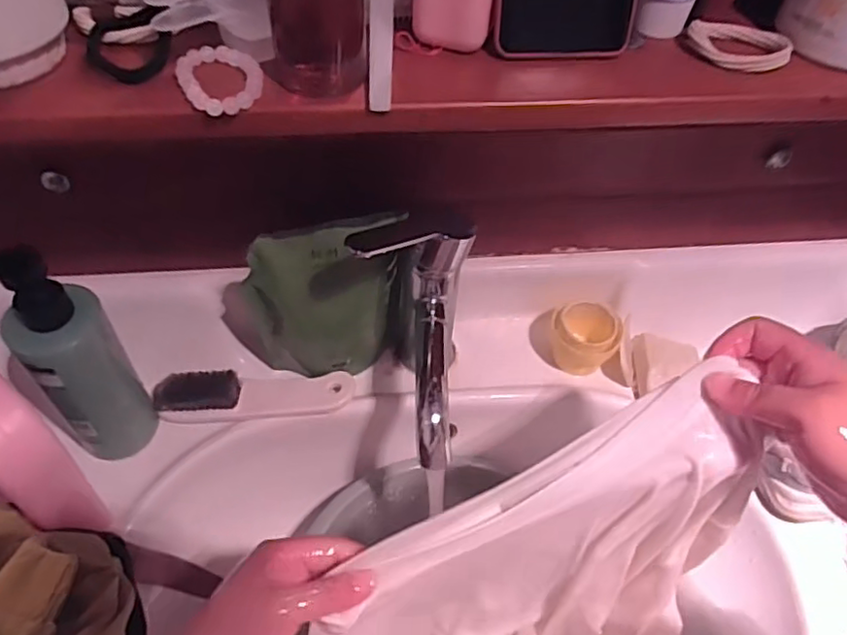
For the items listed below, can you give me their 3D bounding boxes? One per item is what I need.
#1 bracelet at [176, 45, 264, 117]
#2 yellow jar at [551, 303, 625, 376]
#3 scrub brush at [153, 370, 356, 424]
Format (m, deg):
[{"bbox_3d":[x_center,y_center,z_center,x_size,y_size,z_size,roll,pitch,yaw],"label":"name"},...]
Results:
[{"bbox_3d":[-0.103,-0.121,0.320,0.040,0.007,0.052,-16,53,-15],"label":"bracelet"},{"bbox_3d":[0.142,0.018,0.565,0.060,0.053,0.062,18,52,12],"label":"yellow jar"},{"bbox_3d":[-0.146,0.065,0.546,0.165,0.028,0.038,-6,51,-7],"label":"scrub brush"}]

